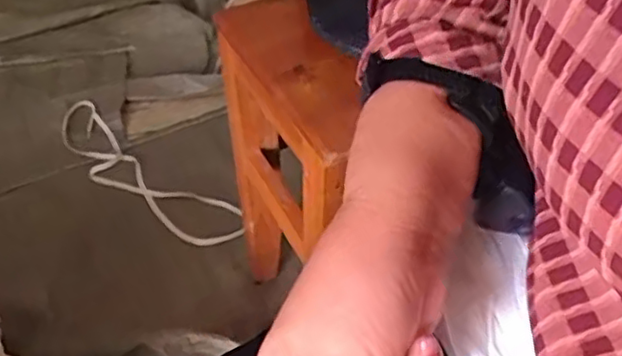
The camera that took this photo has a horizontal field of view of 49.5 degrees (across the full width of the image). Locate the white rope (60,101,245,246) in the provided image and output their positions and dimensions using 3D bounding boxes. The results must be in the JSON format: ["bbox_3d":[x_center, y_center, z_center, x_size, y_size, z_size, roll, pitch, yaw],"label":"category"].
[{"bbox_3d":[-0.274,-0.012,1.069,0.431,0.045,0.114,35,56,28],"label":"white rope"}]

